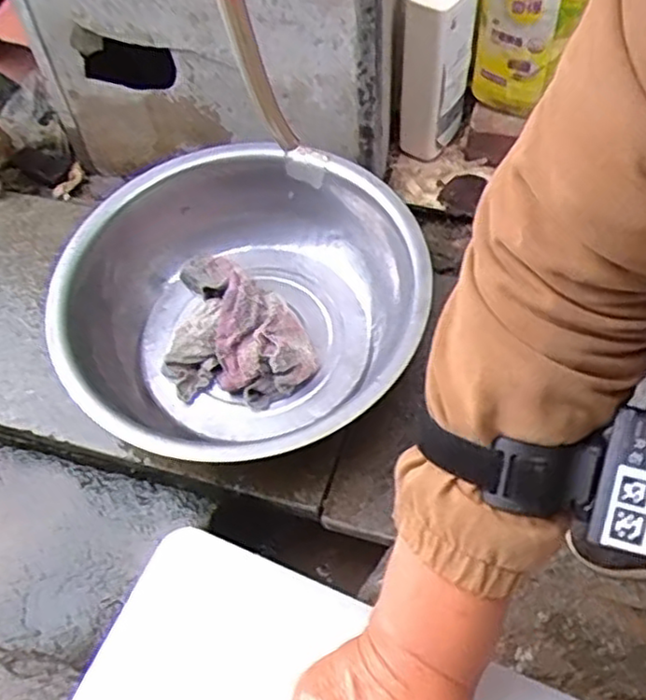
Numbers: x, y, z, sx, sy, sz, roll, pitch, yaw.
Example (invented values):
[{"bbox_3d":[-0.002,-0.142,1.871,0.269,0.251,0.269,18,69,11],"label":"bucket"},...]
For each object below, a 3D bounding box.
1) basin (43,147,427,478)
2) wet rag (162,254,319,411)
[{"bbox_3d":[-0.077,-0.036,0.707,0.332,0.125,0.333,-2,56,3],"label":"basin"},{"bbox_3d":[-0.103,-0.031,0.730,0.143,0.075,0.195,-29,59,-15],"label":"wet rag"}]

